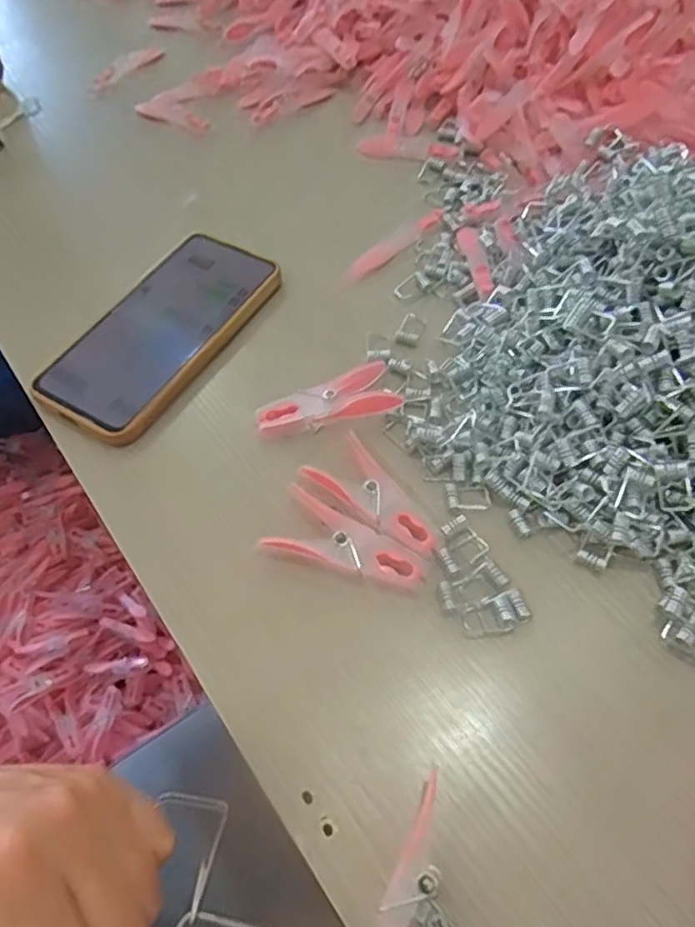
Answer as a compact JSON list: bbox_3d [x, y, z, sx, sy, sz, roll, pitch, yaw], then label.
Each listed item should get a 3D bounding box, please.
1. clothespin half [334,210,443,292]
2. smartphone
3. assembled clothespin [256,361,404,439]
[{"bbox_3d":[0.027,-0.143,0.447,0.096,0.007,0.017,-38,63,-20],"label":"clothespin half"},{"bbox_3d":[-0.112,-0.080,0.402,0.072,0.015,0.152,26,62,18],"label":"smartphone"},{"bbox_3d":[-0.012,-0.033,0.368,0.077,0.012,0.031,-19,58,-9],"label":"assembled clothespin"}]

